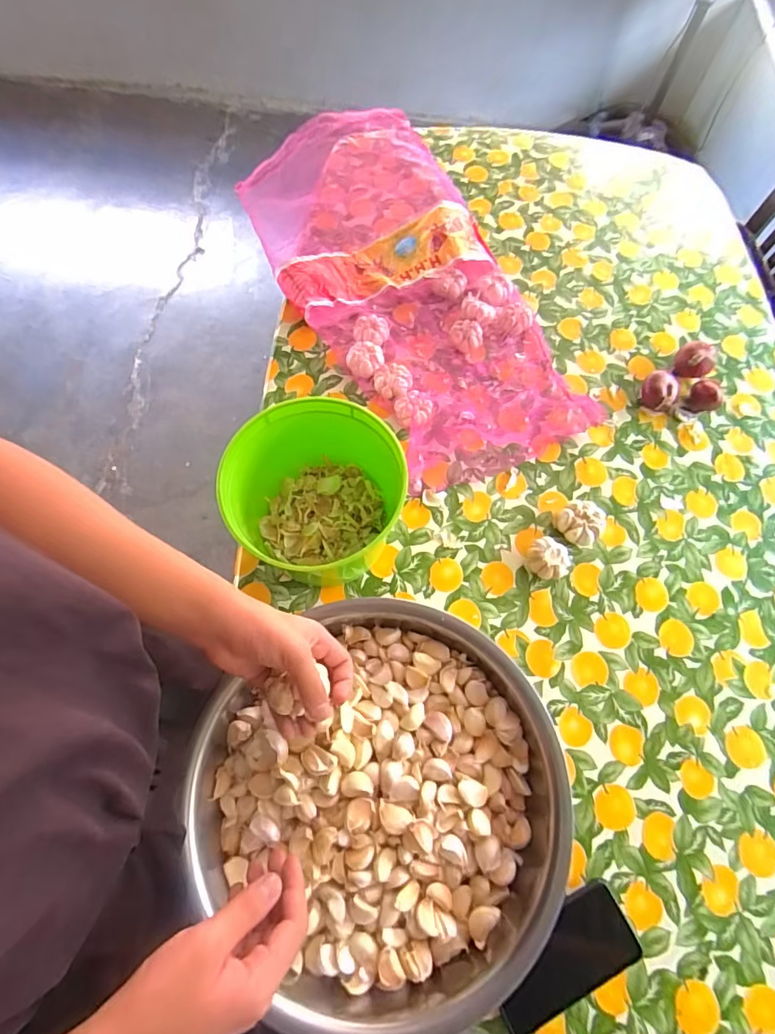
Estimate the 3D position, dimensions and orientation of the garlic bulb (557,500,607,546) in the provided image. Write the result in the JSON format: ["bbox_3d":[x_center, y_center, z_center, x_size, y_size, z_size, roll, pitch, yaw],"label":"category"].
[{"bbox_3d":[0.273,0.009,0.702,0.062,0.038,0.063,0,68,-1],"label":"garlic bulb"}]

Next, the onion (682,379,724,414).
[{"bbox_3d":[0.501,-0.188,0.783,0.042,0.043,0.050,-38,73,-15],"label":"onion"}]

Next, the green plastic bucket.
[{"bbox_3d":[-0.096,-0.025,0.638,0.183,0.165,0.205,31,71,11],"label":"green plastic bucket"}]

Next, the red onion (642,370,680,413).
[{"bbox_3d":[0.429,-0.195,0.784,0.054,0.045,0.057,0,68,-1],"label":"red onion"}]

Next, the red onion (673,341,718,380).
[{"bbox_3d":[0.498,-0.252,0.805,0.059,0.052,0.055,0,68,-1],"label":"red onion"}]

